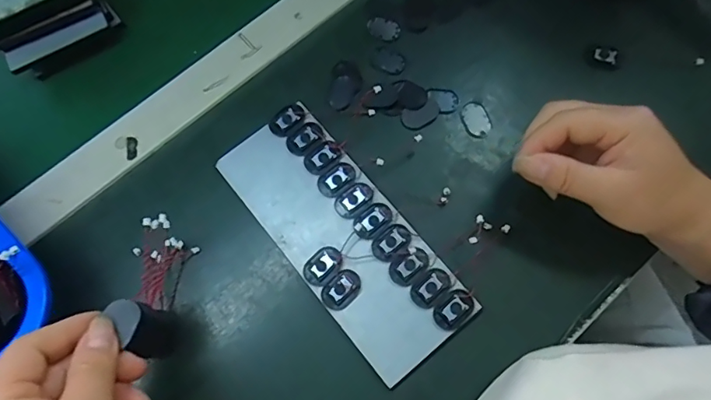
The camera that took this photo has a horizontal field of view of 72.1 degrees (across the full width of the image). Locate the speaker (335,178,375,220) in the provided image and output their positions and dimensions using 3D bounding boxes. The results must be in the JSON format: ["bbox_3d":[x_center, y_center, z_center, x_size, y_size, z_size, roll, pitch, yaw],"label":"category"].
[{"bbox_3d":[0.000,-0.001,0.342,0.021,0.004,0.032,43,79,14],"label":"speaker"}]

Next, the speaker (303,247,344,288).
[{"bbox_3d":[-0.022,0.045,0.329,0.028,0.004,0.021,-41,75,-10],"label":"speaker"}]

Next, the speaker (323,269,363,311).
[{"bbox_3d":[-0.009,0.059,0.324,0.028,0.004,0.020,-42,75,-10],"label":"speaker"}]

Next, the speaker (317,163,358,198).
[{"bbox_3d":[-0.013,-0.015,0.347,0.028,0.004,0.019,-38,75,-10],"label":"speaker"}]

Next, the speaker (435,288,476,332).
[{"bbox_3d":[0.065,0.071,0.317,0.028,0.004,0.021,-42,75,-11],"label":"speaker"}]

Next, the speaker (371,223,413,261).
[{"bbox_3d":[0.025,0.029,0.331,0.028,0.004,0.019,-39,75,-10],"label":"speaker"}]

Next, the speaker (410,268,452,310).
[{"bbox_3d":[0.050,0.058,0.322,0.028,0.004,0.019,-43,75,-11],"label":"speaker"}]

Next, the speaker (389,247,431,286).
[{"bbox_3d":[0.036,0.044,0.326,0.029,0.004,0.020,-42,75,-11],"label":"speaker"}]

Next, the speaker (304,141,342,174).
[{"bbox_3d":[-0.024,-0.031,0.353,0.028,0.004,0.019,-35,74,-8],"label":"speaker"}]

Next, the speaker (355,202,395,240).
[{"bbox_3d":[0.012,0.014,0.336,0.028,0.004,0.020,-40,75,-10],"label":"speaker"}]

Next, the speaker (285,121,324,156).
[{"bbox_3d":[-0.037,-0.046,0.358,0.028,0.004,0.021,-39,75,-10],"label":"speaker"}]

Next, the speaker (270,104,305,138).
[{"bbox_3d":[-0.051,-0.060,0.363,0.028,0.004,0.020,-43,75,-11],"label":"speaker"}]

